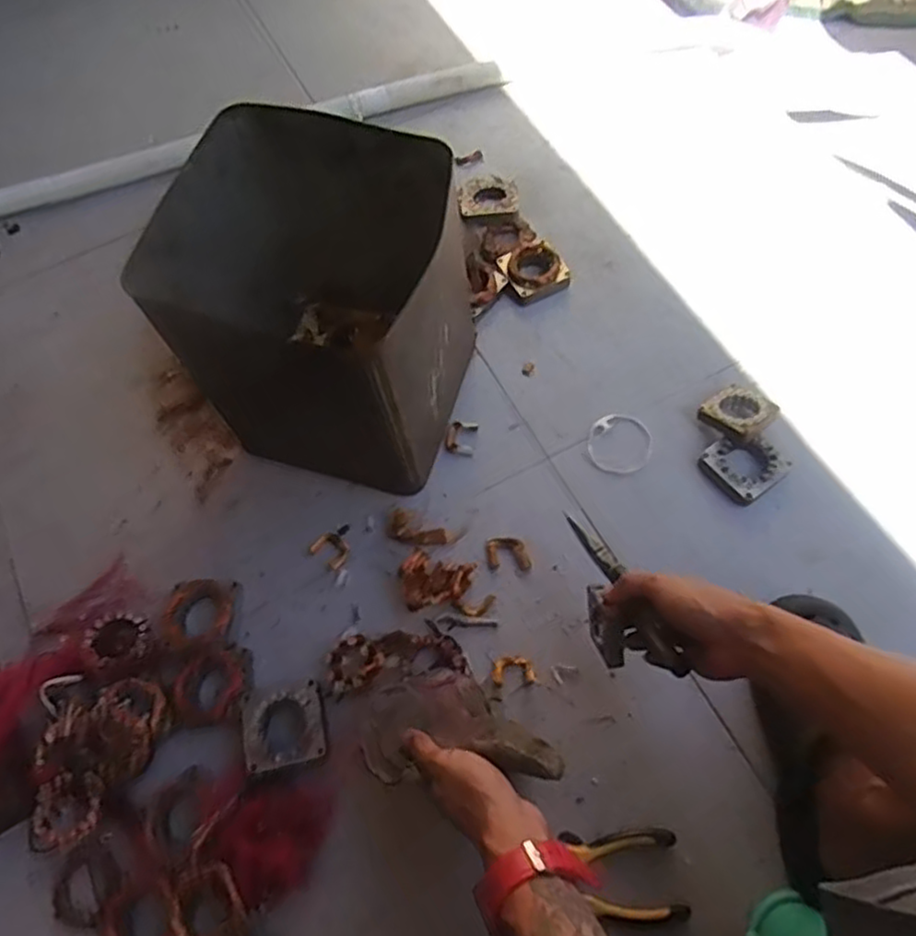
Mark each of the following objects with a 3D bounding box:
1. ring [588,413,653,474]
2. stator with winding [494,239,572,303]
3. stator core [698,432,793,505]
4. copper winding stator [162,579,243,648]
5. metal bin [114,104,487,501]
[{"bbox_3d":[0.188,-0.029,0.817,0.074,0.004,0.078,-1,65,2],"label":"ring"},{"bbox_3d":[0.099,-0.253,0.917,0.076,0.032,0.071,-32,68,-13],"label":"stator with winding"},{"bbox_3d":[0.320,-0.005,0.792,0.077,0.018,0.077,-35,68,-14],"label":"stator core"},{"bbox_3d":[-0.273,0.154,0.745,0.072,0.023,0.068,-1,65,1],"label":"copper winding stator"},{"bbox_3d":[-0.133,-0.162,0.742,0.266,0.295,0.248,16,66,9],"label":"metal bin"}]

